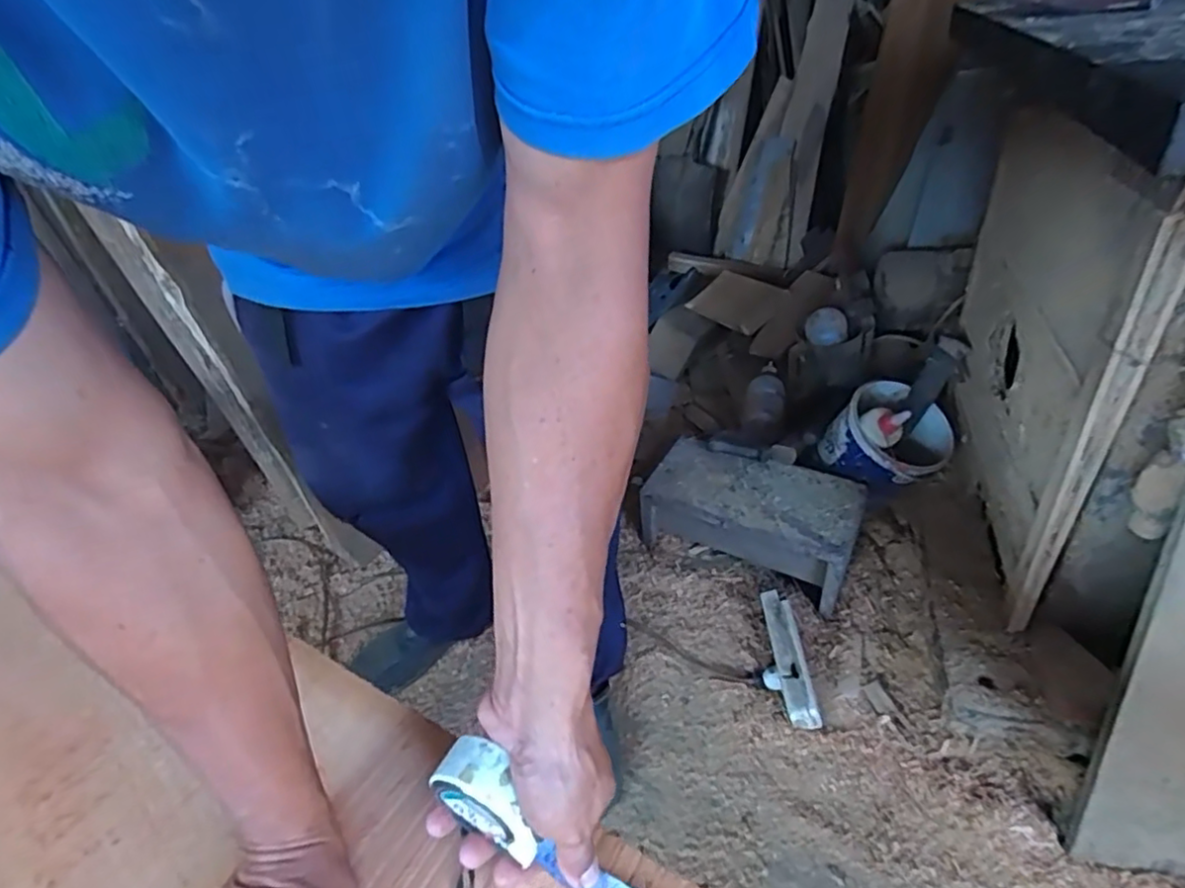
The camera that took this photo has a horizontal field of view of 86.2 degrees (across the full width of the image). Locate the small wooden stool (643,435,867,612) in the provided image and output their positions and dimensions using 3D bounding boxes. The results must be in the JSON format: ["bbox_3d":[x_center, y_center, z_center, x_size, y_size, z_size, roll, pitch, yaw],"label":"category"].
[{"bbox_3d":[0.284,0.131,1.120,0.335,0.150,0.193,19,45,27],"label":"small wooden stool"}]

